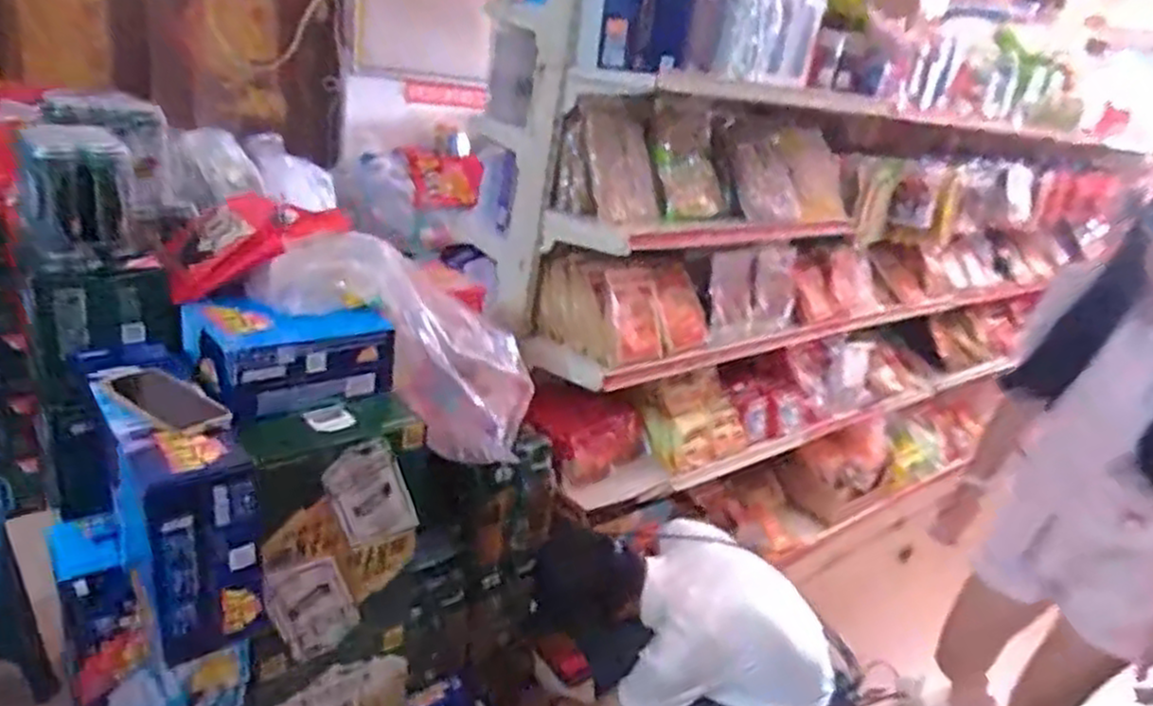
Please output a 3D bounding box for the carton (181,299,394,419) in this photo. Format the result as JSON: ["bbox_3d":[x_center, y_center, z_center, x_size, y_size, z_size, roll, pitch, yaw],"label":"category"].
[{"bbox_3d":[-0.439,-0.004,1.160,0.269,0.131,0.165,-12,28,-41],"label":"carton"}]

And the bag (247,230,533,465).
[{"bbox_3d":[-0.283,-0.004,1.384,0.599,0.235,0.136,45,-5,-37],"label":"bag"}]

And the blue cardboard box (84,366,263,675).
[{"bbox_3d":[-0.518,0.192,0.962,0.119,0.256,0.267,-12,28,-41],"label":"blue cardboard box"}]

